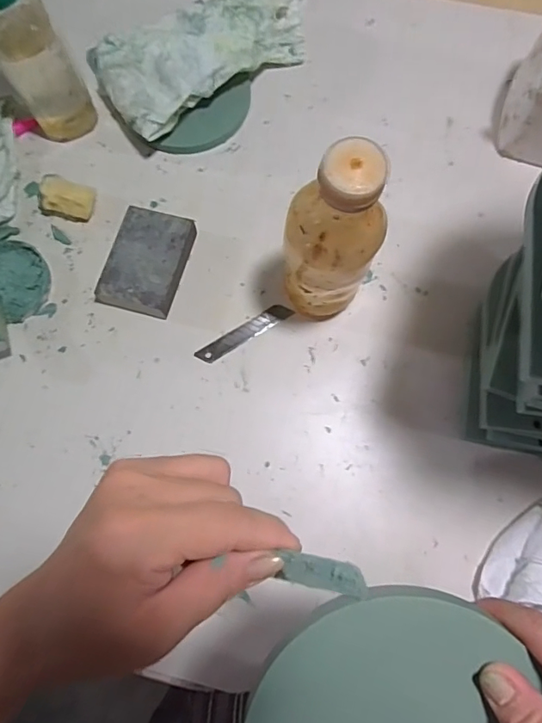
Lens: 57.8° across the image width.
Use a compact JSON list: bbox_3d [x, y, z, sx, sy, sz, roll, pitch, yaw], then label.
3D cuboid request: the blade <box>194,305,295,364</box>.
[{"bbox_3d":[-0.026,-0.027,0.476,0.099,0.004,0.018,-32,85,-6],"label":"blade"}]

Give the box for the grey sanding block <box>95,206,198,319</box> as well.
[{"bbox_3d":[-0.120,-0.096,0.478,0.068,0.026,0.101,17,76,5],"label":"grey sanding block"}]

